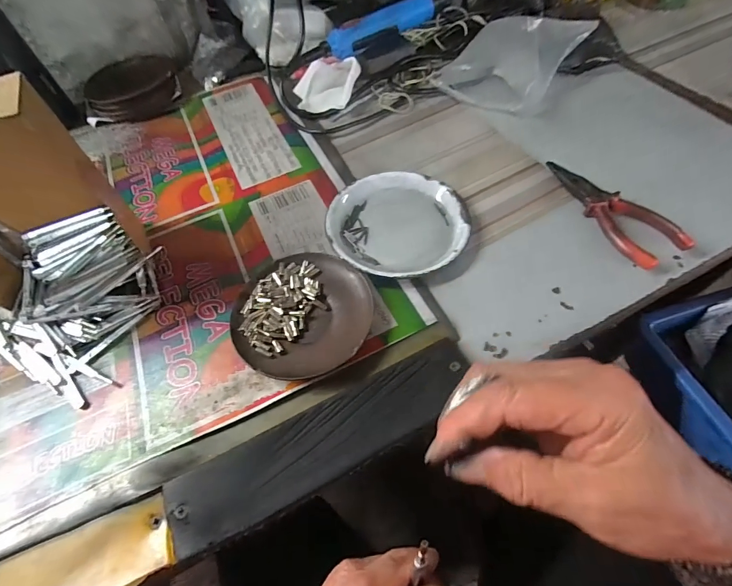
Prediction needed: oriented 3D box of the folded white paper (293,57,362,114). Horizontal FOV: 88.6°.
[{"bbox_3d":[-0.051,-0.273,0.489,0.077,0.035,0.075,16,60,14],"label":"folded white paper"}]

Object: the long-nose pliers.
[{"bbox_3d":[0.230,-0.083,0.360,0.048,0.018,0.143,-23,59,-10],"label":"long-nose pliers"}]

